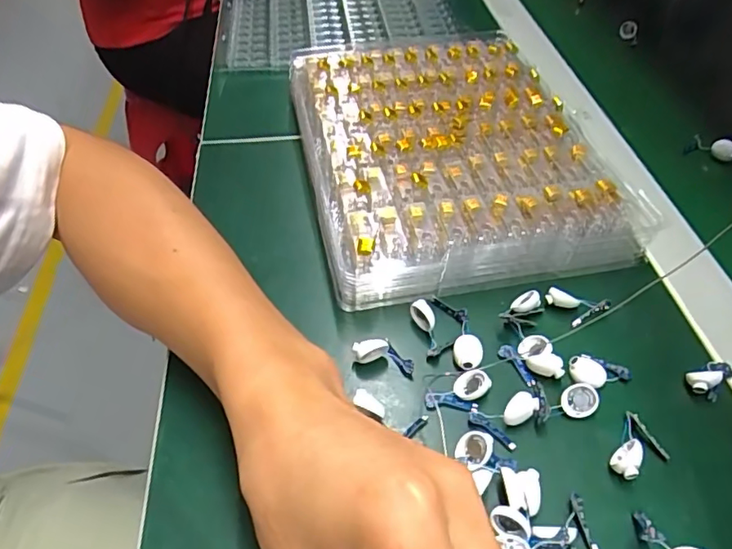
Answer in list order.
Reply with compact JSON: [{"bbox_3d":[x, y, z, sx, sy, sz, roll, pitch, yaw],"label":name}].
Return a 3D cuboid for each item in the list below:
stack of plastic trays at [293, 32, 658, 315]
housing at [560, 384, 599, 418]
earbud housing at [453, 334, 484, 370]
[{"bbox_3d":[0.054,-0.094,0.399,0.197,0.037,0.258,-8,49,-7],"label":"stack of plastic trays"},{"bbox_3d":[0.107,0.063,0.275,0.016,0.008,0.017,0,48,0],"label":"housing"},{"bbox_3d":[0.055,0.042,0.294,0.015,0.009,0.020,0,48,0],"label":"earbud housing"}]

